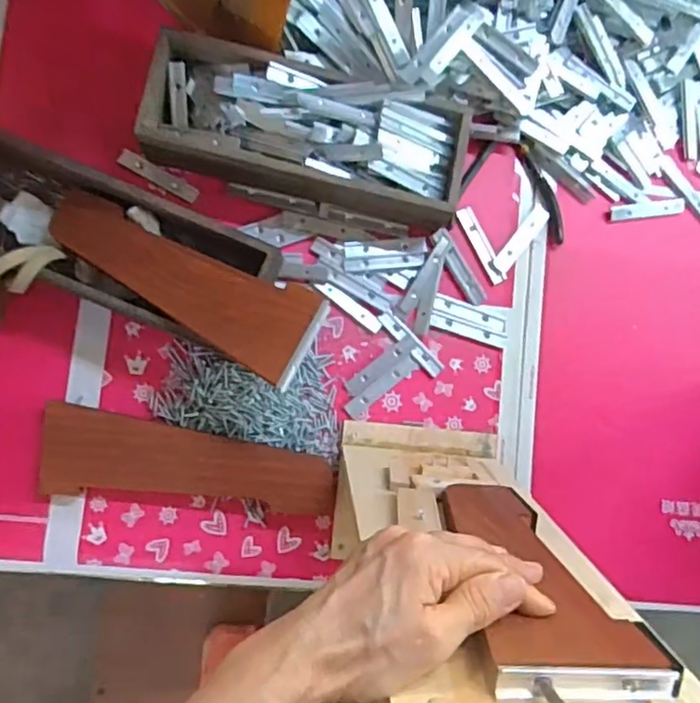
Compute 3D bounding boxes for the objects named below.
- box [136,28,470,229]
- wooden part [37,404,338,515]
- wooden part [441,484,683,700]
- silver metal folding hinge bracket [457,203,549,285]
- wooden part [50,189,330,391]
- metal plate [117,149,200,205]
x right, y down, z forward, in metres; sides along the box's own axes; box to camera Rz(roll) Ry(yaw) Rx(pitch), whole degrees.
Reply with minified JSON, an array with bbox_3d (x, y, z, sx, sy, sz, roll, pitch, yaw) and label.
[{"bbox_3d":[-0.037,-0.197,0.554,0.282,0.068,0.112,12,82,-5],"label":"box"},{"bbox_3d":[-0.140,0.105,0.544,0.250,0.017,0.071,11,83,-5],"label":"wooden part"},{"bbox_3d":[0.091,0.118,0.346,0.081,0.194,0.012,4,100,-7],"label":"wooden part"},{"bbox_3d":[0.156,-0.118,0.605,0.083,0.007,0.078,-27,87,-8],"label":"silver metal folding hinge bracket"},{"bbox_3d":[-0.140,-0.063,0.499,0.248,0.016,0.071,29,81,13],"label":"wooden part"},{"bbox_3d":[-0.178,-0.162,0.572,0.079,0.007,0.014,29,81,-2],"label":"metal plate"}]

